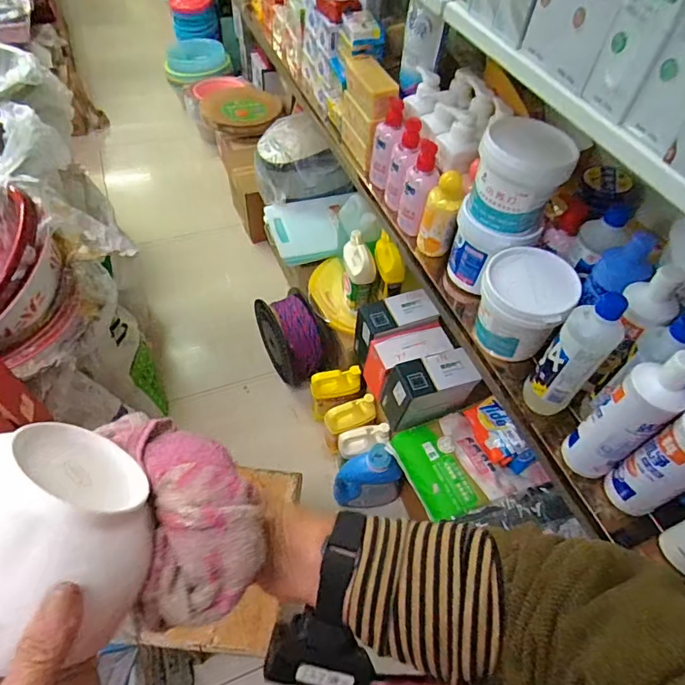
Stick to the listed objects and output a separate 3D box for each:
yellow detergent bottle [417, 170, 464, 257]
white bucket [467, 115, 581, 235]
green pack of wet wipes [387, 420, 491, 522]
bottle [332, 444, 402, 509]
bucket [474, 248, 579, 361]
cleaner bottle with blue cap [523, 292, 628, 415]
[{"bbox_3d":[0.164,-0.213,0.820,0.059,0.137,0.053,18,54,10],"label":"yellow detergent bottle"},{"bbox_3d":[0.251,-0.236,0.687,0.105,0.125,0.097,2,53,-2],"label":"white bucket"},{"bbox_3d":[0.219,0.302,1.141,0.132,0.057,0.226,-18,56,-16],"label":"green pack of wet wipes"},{"bbox_3d":[0.069,0.370,1.273,0.179,0.243,0.104,3,53,-1],"label":"bottle"},{"bbox_3d":[0.256,-0.049,0.703,0.115,0.138,0.114,2,53,-2],"label":"bucket"},{"bbox_3d":[0.310,0.006,0.626,0.061,0.185,0.105,38,60,23],"label":"cleaner bottle with blue cap"}]

